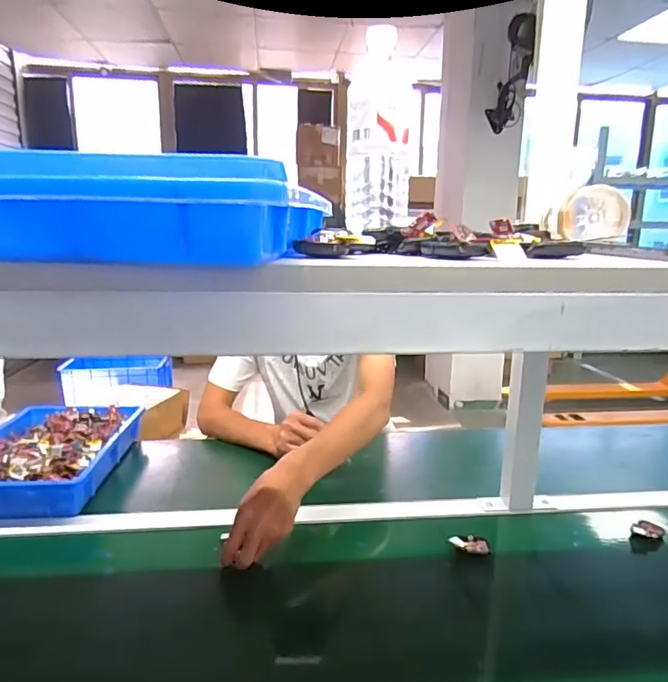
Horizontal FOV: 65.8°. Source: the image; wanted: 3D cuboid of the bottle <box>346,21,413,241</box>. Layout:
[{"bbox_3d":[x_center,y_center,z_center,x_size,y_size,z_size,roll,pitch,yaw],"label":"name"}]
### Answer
[{"bbox_3d":[0.048,-0.224,0.558,0.059,0.196,0.054,-1,13,-9],"label":"bottle"}]

